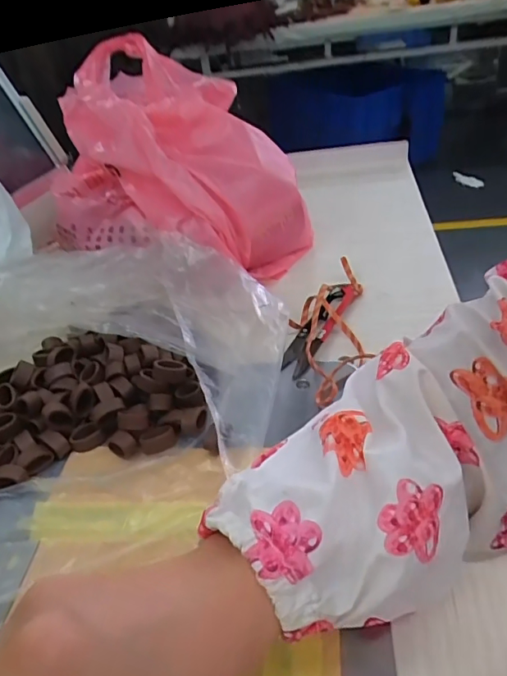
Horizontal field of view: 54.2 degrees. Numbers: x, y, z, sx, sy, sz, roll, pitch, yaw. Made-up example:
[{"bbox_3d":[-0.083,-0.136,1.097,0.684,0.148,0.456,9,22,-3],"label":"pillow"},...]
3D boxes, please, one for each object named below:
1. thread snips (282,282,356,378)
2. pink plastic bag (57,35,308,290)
[{"bbox_3d":[0.050,-0.013,0.372,0.026,0.017,0.108,12,42,24],"label":"thread snips"},{"bbox_3d":[-0.074,-0.160,0.465,0.250,0.146,0.162,14,43,26],"label":"pink plastic bag"}]

